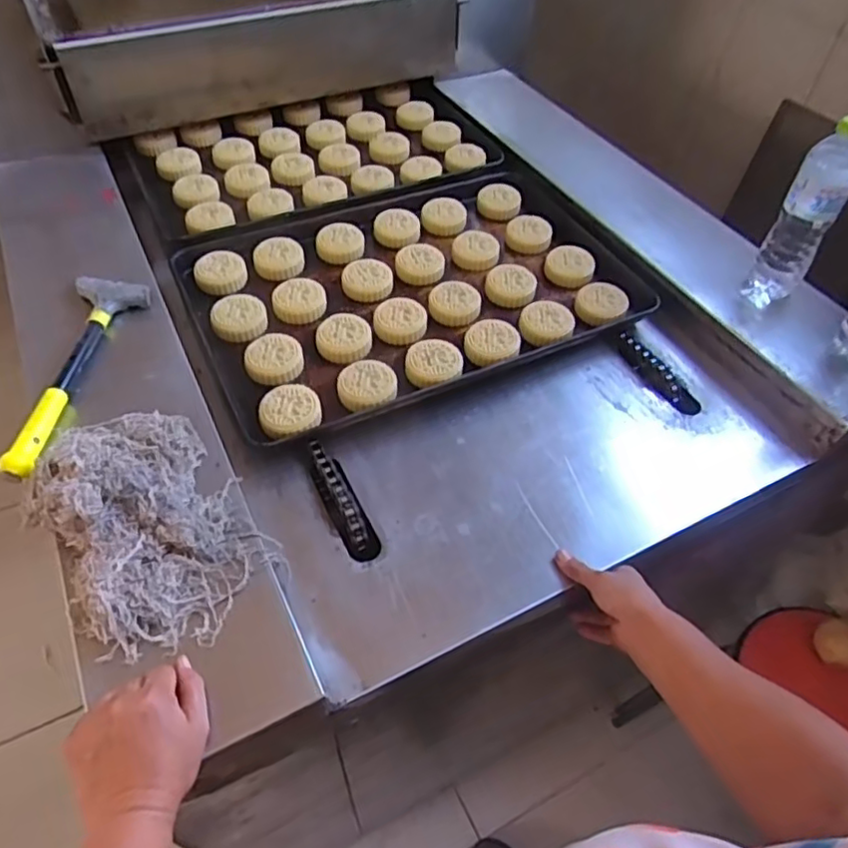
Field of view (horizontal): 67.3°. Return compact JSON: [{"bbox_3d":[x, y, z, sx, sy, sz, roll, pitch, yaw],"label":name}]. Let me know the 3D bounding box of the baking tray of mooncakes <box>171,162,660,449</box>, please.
[{"bbox_3d":[-0.020,-0.225,0.915,0.599,0.032,0.429,-19,55,-19],"label":"baking tray of mooncakes"}]

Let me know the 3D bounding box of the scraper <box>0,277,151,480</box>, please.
[{"bbox_3d":[-0.402,-0.065,0.733,0.096,0.045,0.313,1,56,-1],"label":"scraper"}]

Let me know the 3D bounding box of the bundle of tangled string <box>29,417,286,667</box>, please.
[{"bbox_3d":[-0.257,0.090,0.591,0.175,0.058,0.241,-33,63,-22],"label":"bundle of tangled string"}]

